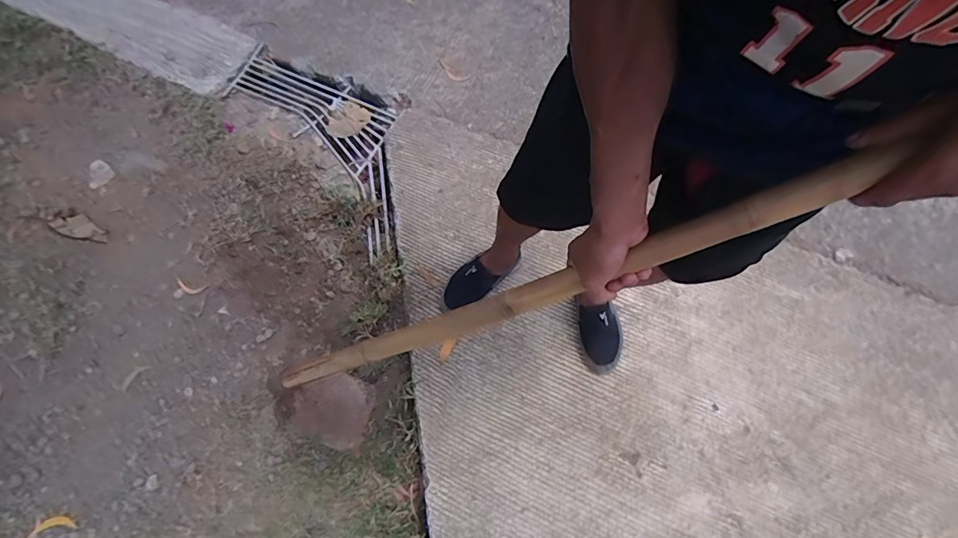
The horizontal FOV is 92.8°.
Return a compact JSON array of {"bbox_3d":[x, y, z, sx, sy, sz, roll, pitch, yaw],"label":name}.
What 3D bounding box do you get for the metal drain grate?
[{"bbox_3d":[-0.485,-0.444,1.521,0.870,0.048,0.391,43,75,12],"label":"metal drain grate"}]

